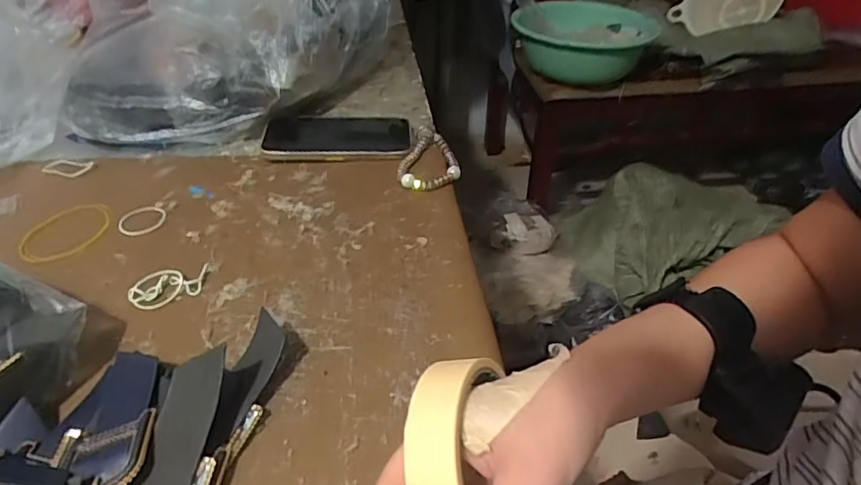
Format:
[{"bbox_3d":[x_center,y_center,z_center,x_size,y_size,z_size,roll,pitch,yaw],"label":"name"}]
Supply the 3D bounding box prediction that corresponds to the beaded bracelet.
[{"bbox_3d":[-0.002,-0.088,0.569,0.061,0.018,0.101,0,39,-1],"label":"beaded bracelet"}]

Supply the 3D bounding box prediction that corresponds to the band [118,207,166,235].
[{"bbox_3d":[-0.261,-0.021,0.496,0.040,0.005,0.040,1,39,0],"label":"band"}]

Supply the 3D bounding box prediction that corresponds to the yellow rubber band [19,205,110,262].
[{"bbox_3d":[-0.318,-0.008,0.476,0.065,0.007,0.077,-3,39,-4],"label":"yellow rubber band"}]

